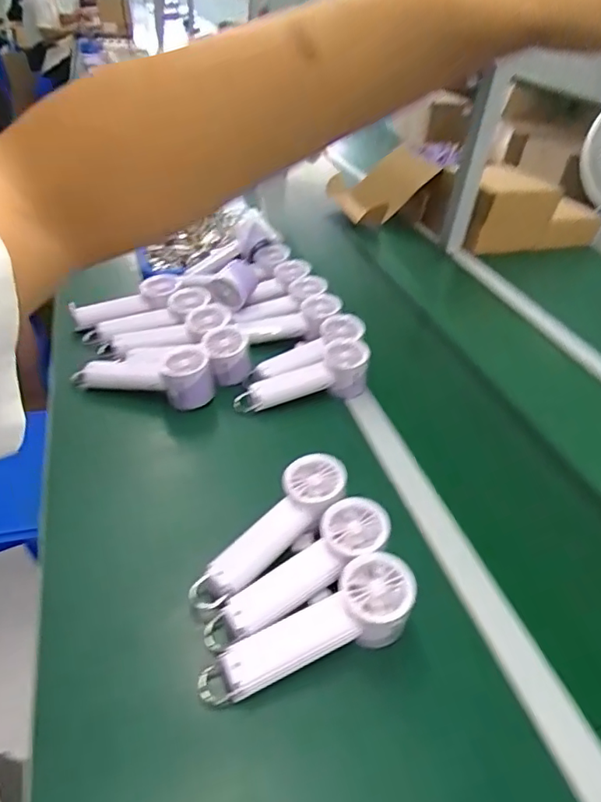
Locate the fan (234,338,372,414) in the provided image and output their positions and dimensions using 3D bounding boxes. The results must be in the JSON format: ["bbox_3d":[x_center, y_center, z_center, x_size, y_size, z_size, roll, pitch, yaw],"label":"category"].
[{"bbox_3d":[0.004,-0.025,0.764,0.201,0.057,0.068,-19,43,-7],"label":"fan"}]

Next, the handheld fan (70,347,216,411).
[{"bbox_3d":[-0.214,-0.040,0.744,0.191,0.069,0.076,8,38,3],"label":"handheld fan"}]

